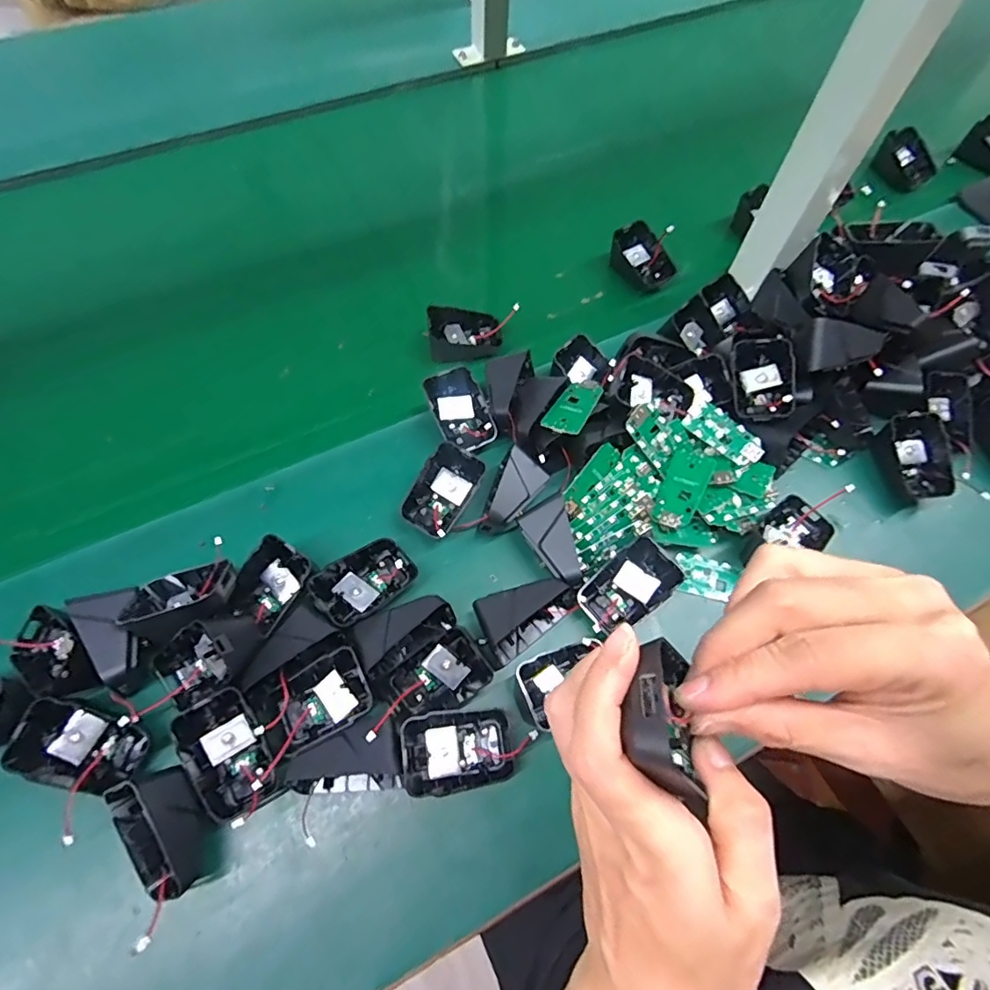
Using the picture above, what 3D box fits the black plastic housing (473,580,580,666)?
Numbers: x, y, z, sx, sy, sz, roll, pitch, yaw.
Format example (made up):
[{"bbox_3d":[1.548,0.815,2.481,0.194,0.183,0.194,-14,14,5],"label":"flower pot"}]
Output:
[{"bbox_3d":[0.024,0.085,0.373,0.069,0.040,0.044,-18,67,-10],"label":"black plastic housing"}]

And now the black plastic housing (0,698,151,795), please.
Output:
[{"bbox_3d":[-0.255,0.151,0.321,0.065,0.031,0.042,15,65,5],"label":"black plastic housing"}]

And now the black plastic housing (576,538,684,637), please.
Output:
[{"bbox_3d":[0.097,0.067,0.382,0.069,0.021,0.046,-44,86,10],"label":"black plastic housing"}]

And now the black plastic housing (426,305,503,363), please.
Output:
[{"bbox_3d":[-0.028,-0.150,0.493,0.068,0.029,0.045,-9,65,-6],"label":"black plastic housing"}]

